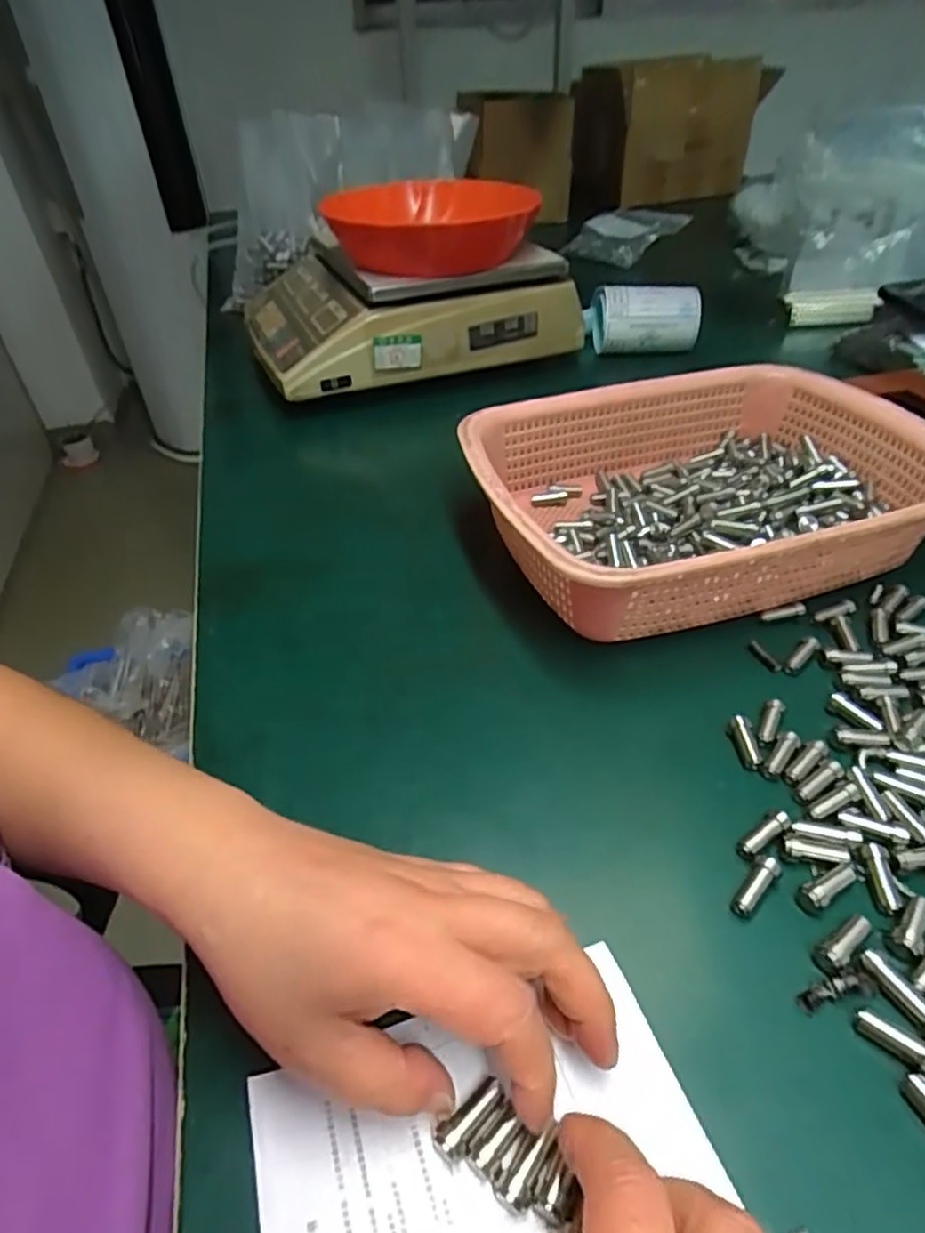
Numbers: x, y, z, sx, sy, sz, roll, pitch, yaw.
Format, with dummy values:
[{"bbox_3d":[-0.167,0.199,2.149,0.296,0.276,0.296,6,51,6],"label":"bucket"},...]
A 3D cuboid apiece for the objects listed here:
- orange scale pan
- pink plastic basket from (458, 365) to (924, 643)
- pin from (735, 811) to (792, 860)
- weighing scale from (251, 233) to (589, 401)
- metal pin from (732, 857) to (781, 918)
[{"bbox_3d":[-0.033,-0.392,0.675,0.199,0.051,0.214,-7,41,-4],"label":"orange scale pan"},{"bbox_3d":[0.161,-0.087,0.452,0.307,0.071,0.217,-15,42,-12],"label":"pink plastic basket"},{"bbox_3d":[0.134,0.097,0.294,0.028,0.009,0.008,-25,45,-23],"label":"pin"},{"bbox_3d":[-0.075,-0.355,0.753,0.304,0.091,0.304,-17,43,-15],"label":"weighing scale"},{"bbox_3d":[0.123,0.112,0.277,0.027,0.010,0.008,-32,48,-29],"label":"metal pin"}]

